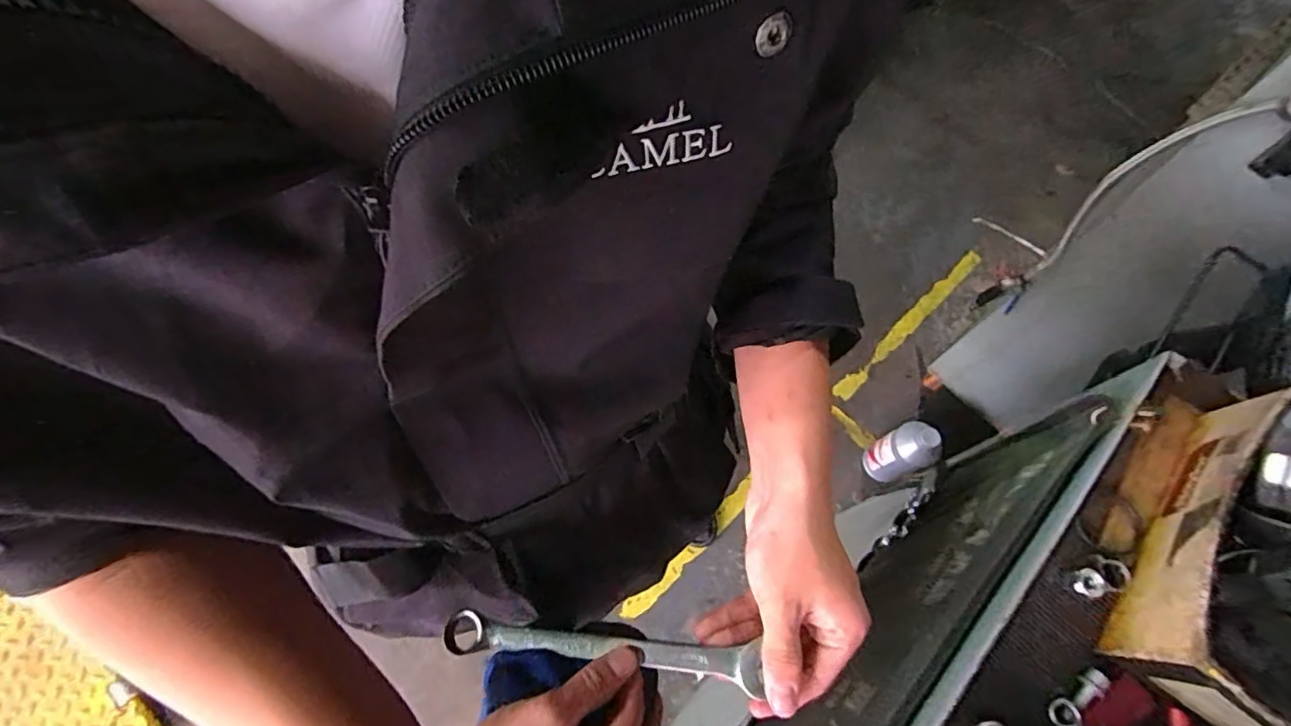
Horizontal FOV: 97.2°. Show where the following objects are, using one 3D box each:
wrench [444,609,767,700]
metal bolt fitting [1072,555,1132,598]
[{"bbox_3d":[-0.030,0.177,0.351,0.192,0.011,0.024,3,68,8],"label":"wrench"},{"bbox_3d":[0.304,0.143,0.383,0.037,0.012,0.023,-12,68,-6],"label":"metal bolt fitting"}]

